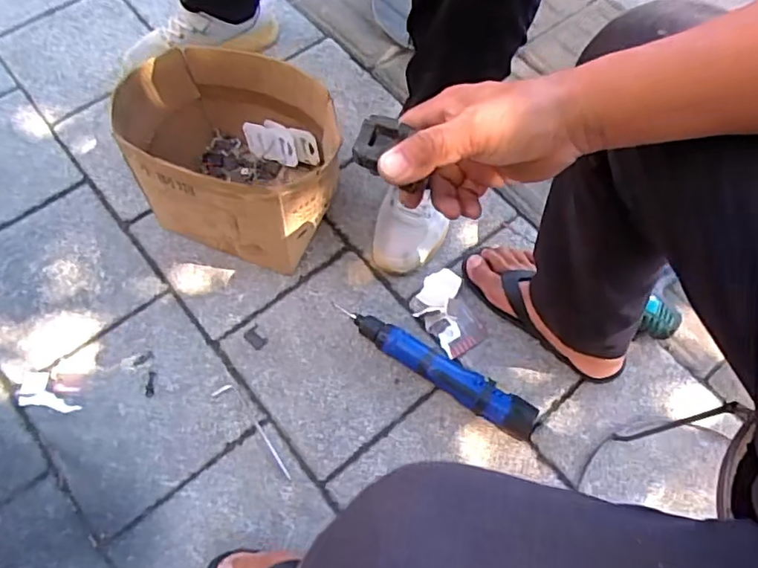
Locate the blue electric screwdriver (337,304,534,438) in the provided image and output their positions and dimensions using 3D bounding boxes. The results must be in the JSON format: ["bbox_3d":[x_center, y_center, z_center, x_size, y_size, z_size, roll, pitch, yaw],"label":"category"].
[{"bbox_3d":[0.075,0.113,0.793,0.306,0.049,0.055,31,68,11],"label":"blue electric screwdriver"}]

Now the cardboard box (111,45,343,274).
[{"bbox_3d":[-0.200,-0.176,0.826,0.287,0.199,0.210,13,66,4],"label":"cardboard box"}]

